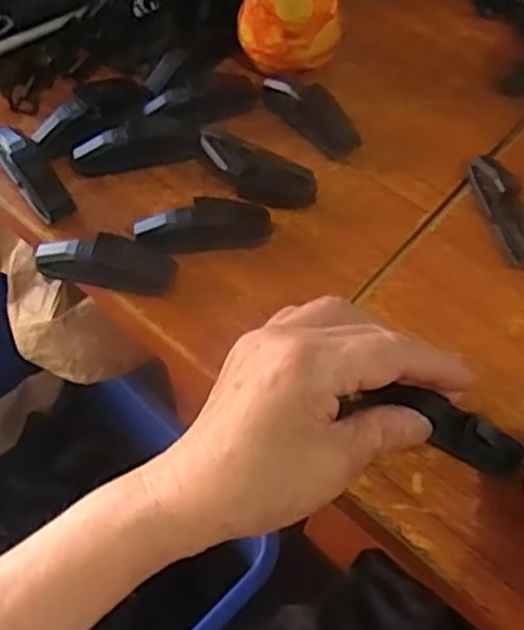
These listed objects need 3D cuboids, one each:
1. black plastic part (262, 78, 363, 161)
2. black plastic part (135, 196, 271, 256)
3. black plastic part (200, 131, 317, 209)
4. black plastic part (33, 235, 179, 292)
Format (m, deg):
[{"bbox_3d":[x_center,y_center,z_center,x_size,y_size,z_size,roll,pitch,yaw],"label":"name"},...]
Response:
[{"bbox_3d":[0.029,-0.124,0.445,0.022,0.015,0.072,-37,71,-18],"label":"black plastic part"},{"bbox_3d":[-0.031,-0.048,0.403,0.073,0.021,0.019,-9,64,-7],"label":"black plastic part"},{"bbox_3d":[-0.005,-0.082,0.418,0.070,0.019,0.026,34,67,14],"label":"black plastic part"},{"bbox_3d":[-0.083,-0.028,0.387,0.072,0.025,0.019,6,64,1],"label":"black plastic part"}]

